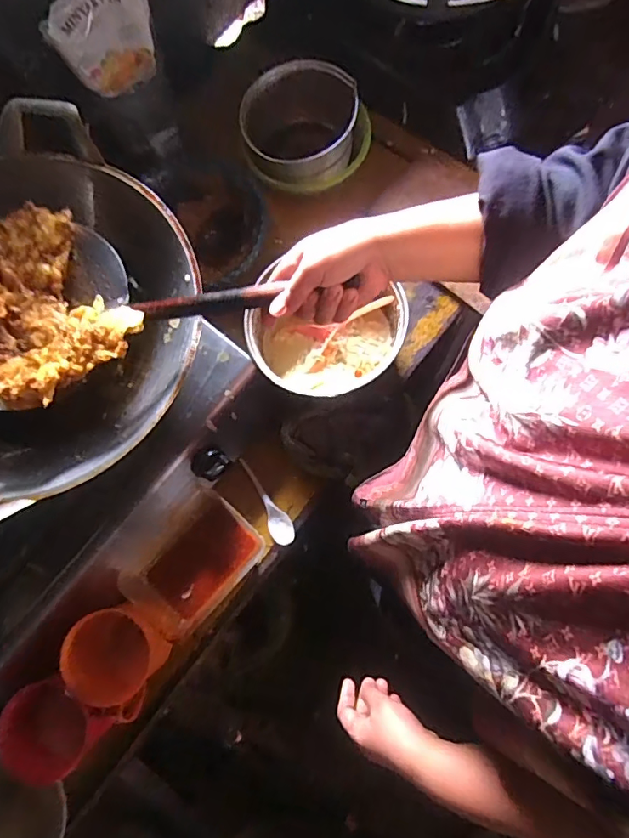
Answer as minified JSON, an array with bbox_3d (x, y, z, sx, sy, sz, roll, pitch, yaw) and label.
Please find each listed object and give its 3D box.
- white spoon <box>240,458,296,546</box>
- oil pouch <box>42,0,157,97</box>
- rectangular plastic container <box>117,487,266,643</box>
[{"bbox_3d":[-0.068,0.117,0.705,0.034,0.027,0.131,-30,76,-7],"label":"white spoon"},{"bbox_3d":[-0.255,-0.473,0.616,0.130,0.117,0.018,-28,59,-6],"label":"oil pouch"},{"bbox_3d":[-0.160,0.196,0.676,0.124,0.057,0.176,42,79,11],"label":"rectangular plastic container"}]

